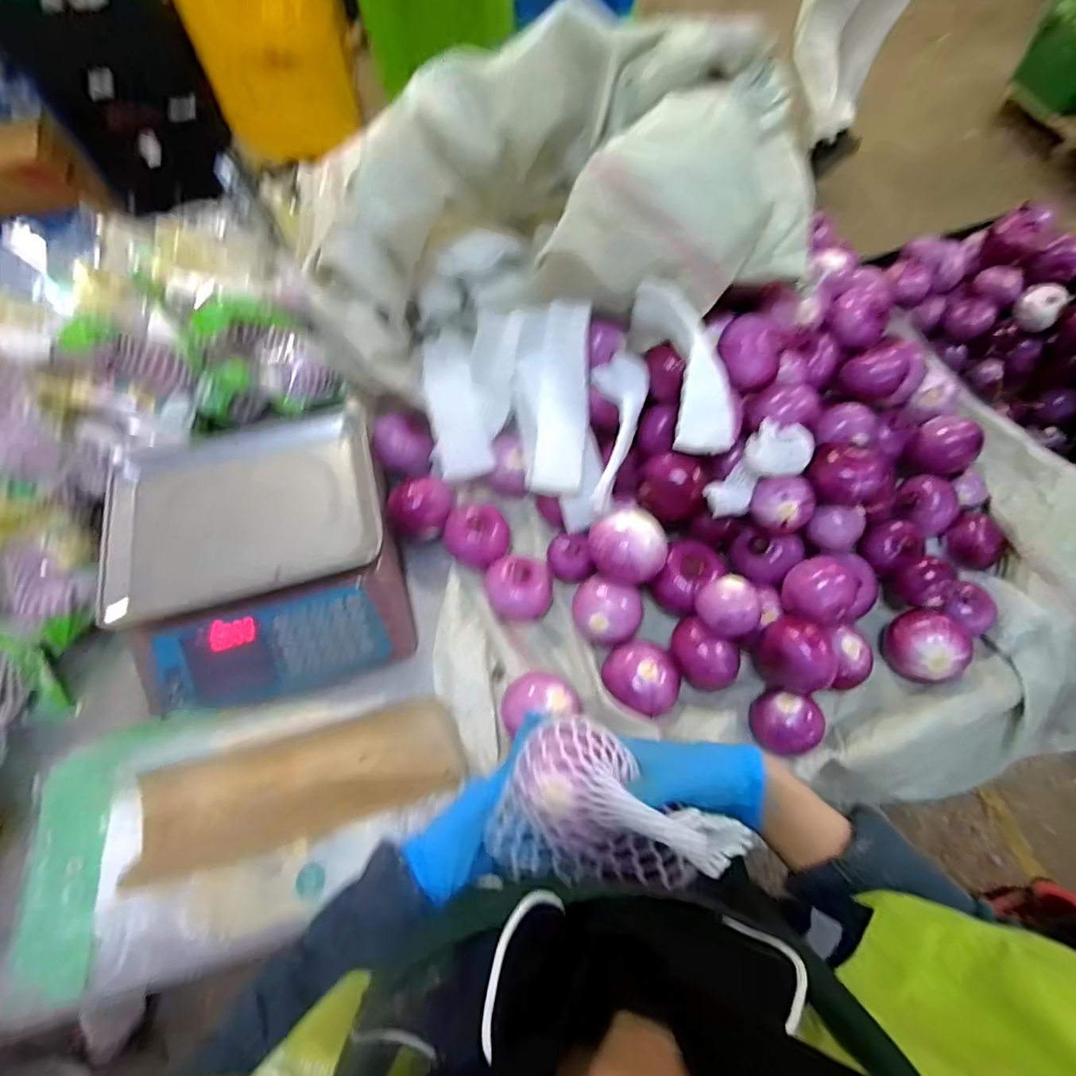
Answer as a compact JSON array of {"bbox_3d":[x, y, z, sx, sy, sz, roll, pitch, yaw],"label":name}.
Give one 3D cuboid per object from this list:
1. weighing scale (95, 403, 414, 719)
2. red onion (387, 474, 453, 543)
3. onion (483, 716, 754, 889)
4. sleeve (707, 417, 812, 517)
[{"bbox_3d":[-0.358,0.023,0.718,0.334,0.095,0.341,-15,63,-5],"label":"weighing scale"},{"bbox_3d":[-0.157,-0.040,0.761,0.085,0.065,0.074,-7,63,-1],"label":"red onion"},{"bbox_3d":[0.051,0.194,0.374,0.149,0.097,0.102,23,66,13],"label":"onion"},{"bbox_3d":[0.259,-0.081,0.658,0.137,0.053,0.062,-44,65,17],"label":"sleeve"}]

